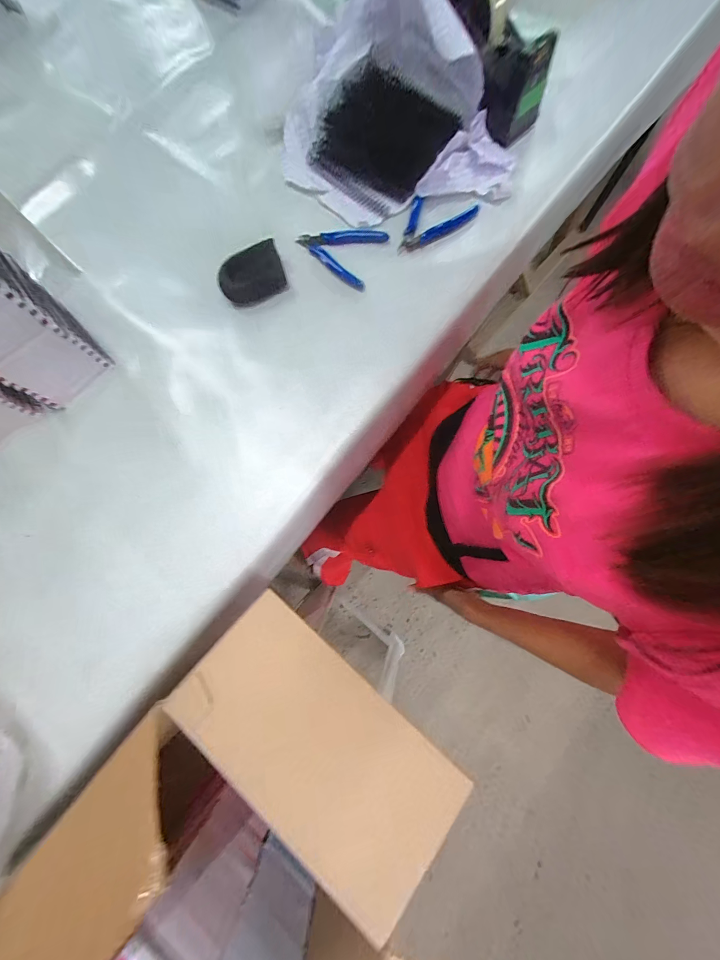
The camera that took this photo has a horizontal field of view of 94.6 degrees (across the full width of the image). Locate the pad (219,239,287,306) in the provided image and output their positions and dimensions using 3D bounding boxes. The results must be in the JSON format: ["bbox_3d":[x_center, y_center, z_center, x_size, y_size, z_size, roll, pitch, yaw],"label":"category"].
[{"bbox_3d":[-0.144,-0.271,0.440,0.084,0.011,0.060,-23,109,-5],"label":"pad"}]

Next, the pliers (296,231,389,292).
[{"bbox_3d":[-0.032,-0.321,0.458,0.120,0.010,0.090,26,81,8],"label":"pliers"}]

